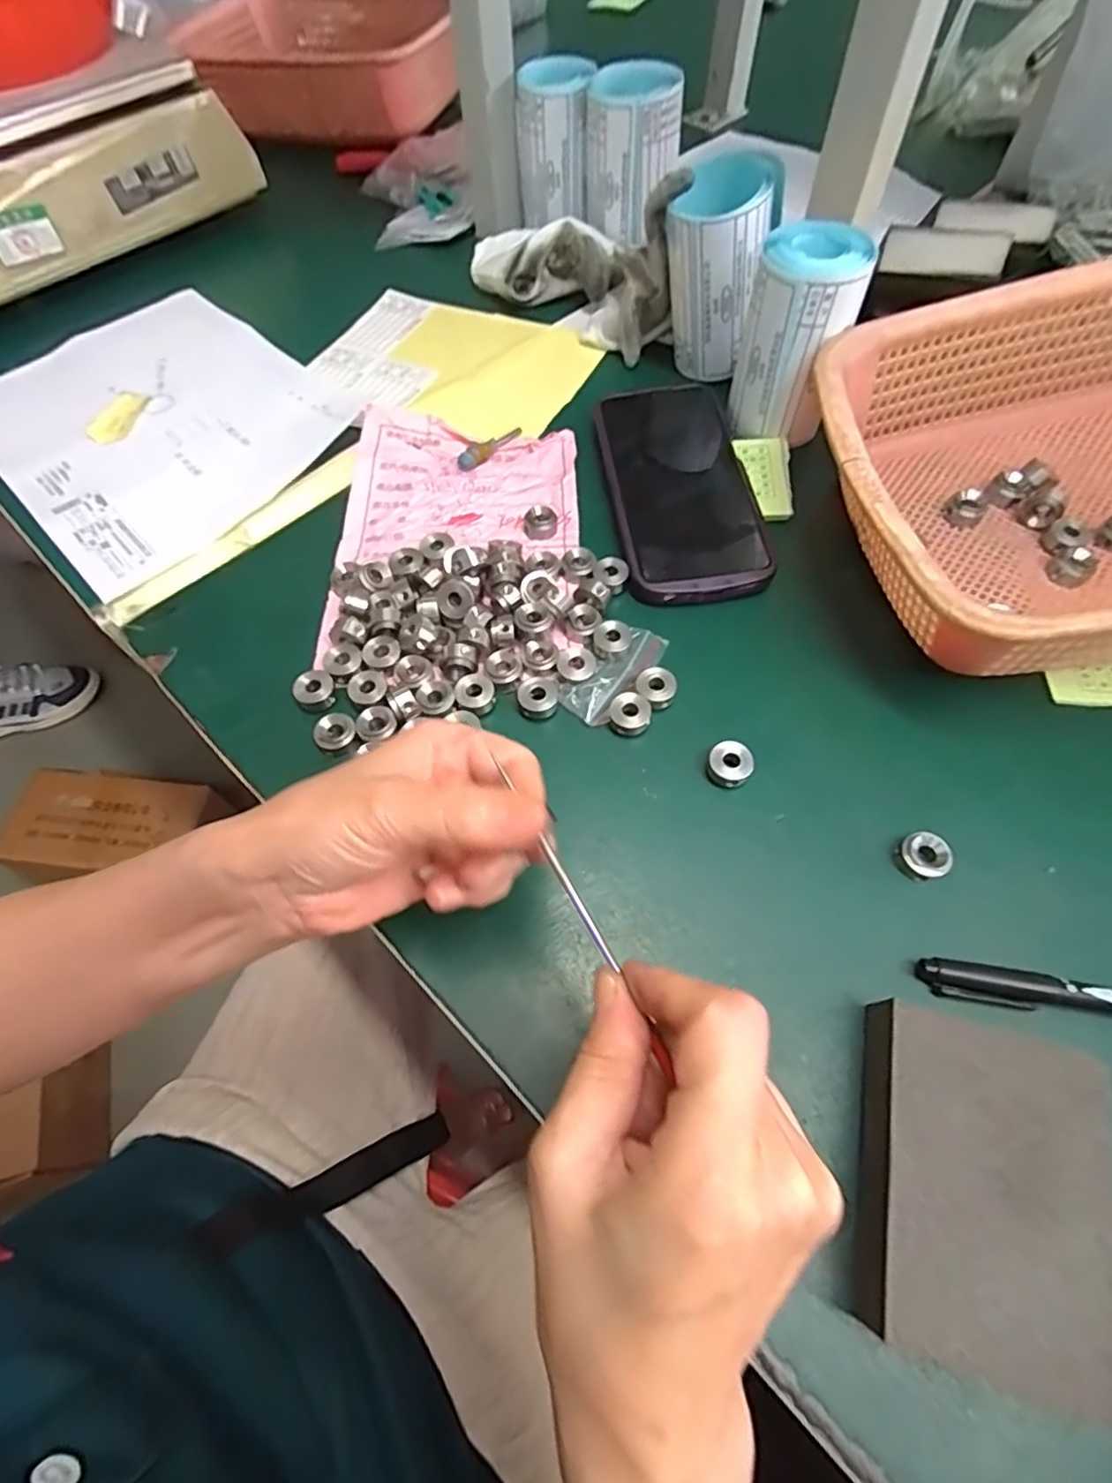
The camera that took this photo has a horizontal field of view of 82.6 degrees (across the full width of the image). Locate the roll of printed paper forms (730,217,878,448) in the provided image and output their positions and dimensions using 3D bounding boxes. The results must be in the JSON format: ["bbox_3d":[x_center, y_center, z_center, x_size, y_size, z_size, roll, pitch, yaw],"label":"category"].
[{"bbox_3d":[0.140,-0.233,0.367,0.054,0.098,0.059,-2,61,3],"label":"roll of printed paper forms"}]

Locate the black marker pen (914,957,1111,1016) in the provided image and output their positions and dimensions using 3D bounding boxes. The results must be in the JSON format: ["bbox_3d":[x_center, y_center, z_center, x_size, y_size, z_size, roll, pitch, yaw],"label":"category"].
[{"bbox_3d":[0.210,0.099,0.238,0.135,0.008,0.014,7,62,7],"label":"black marker pen"}]

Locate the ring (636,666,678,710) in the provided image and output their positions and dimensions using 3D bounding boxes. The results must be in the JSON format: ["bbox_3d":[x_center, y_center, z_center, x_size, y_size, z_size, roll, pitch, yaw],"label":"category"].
[{"bbox_3d":[0.050,-0.026,0.313,0.019,0.012,0.018,-2,61,3],"label":"ring"}]

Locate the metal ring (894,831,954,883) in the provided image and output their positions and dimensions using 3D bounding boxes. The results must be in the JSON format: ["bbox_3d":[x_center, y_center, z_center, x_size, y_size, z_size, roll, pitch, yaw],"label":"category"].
[{"bbox_3d":[0.155,0.048,0.269,0.017,0.012,0.018,-2,61,3],"label":"metal ring"}]

